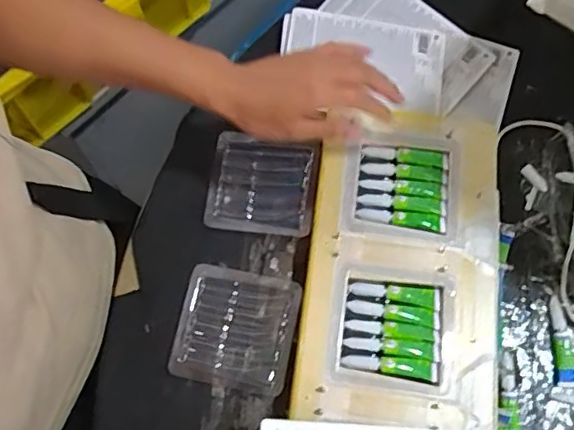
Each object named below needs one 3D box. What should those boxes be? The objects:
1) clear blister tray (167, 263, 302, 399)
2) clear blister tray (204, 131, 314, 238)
[{"bbox_3d":[-0.047,0.105,0.522,0.103,0.021,0.104,12,70,2],"label":"clear blister tray"},{"bbox_3d":[-0.026,-0.031,0.571,0.100,0.014,0.099,8,70,1],"label":"clear blister tray"}]

